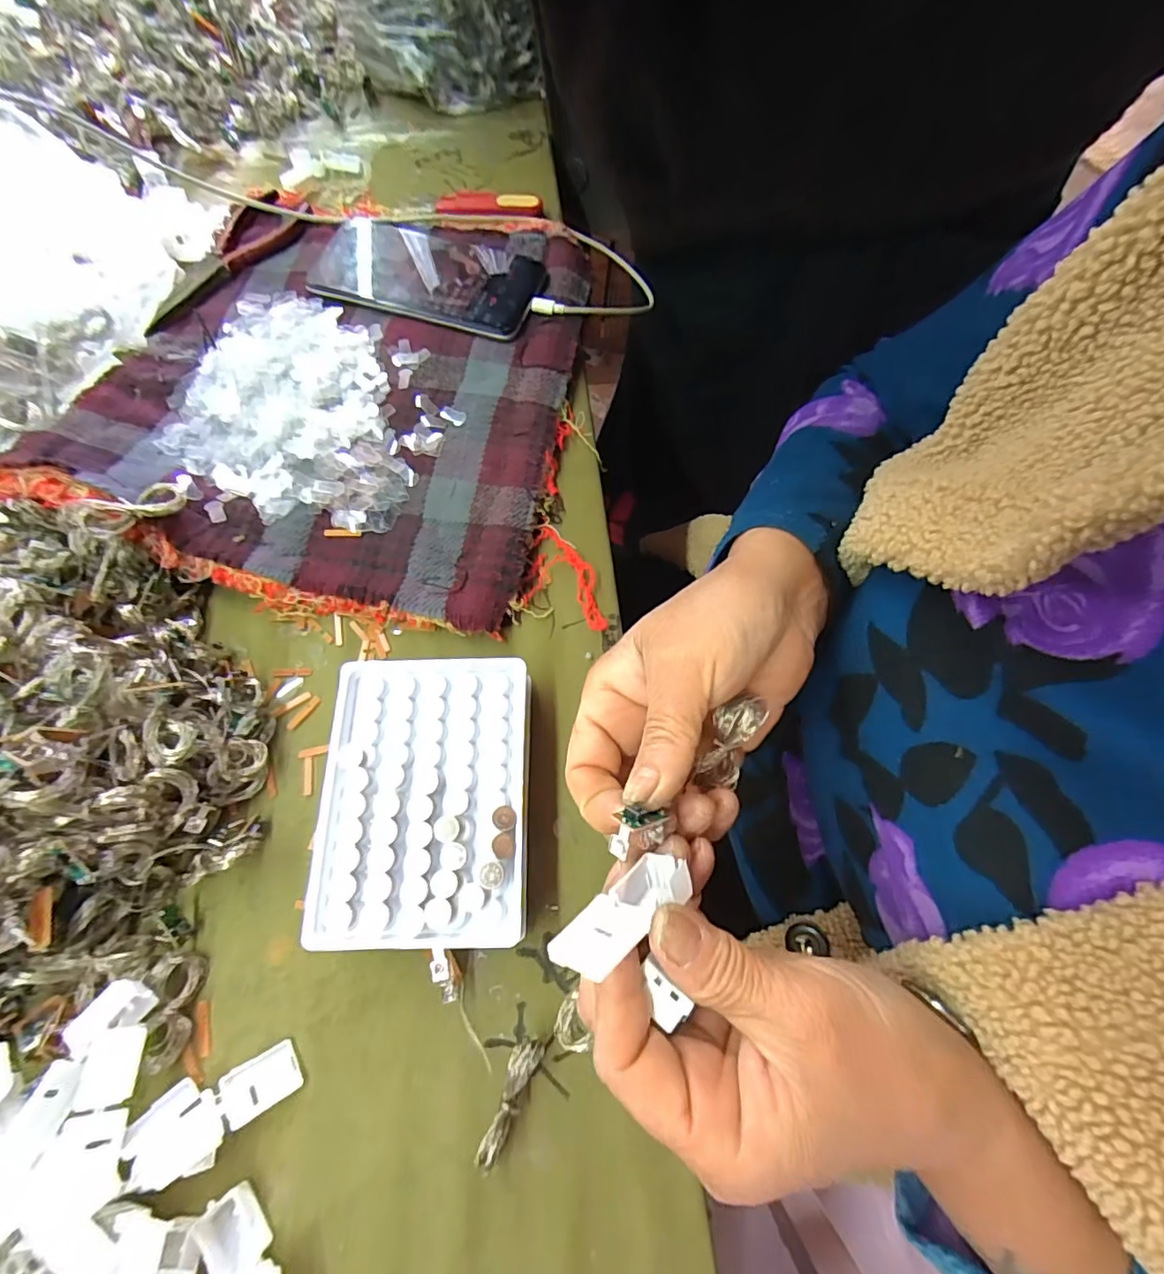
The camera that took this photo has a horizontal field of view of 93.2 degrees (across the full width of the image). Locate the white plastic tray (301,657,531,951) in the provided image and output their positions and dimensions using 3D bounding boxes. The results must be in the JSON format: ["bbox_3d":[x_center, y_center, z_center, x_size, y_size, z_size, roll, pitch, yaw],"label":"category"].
[{"bbox_3d":[-0.073,0.076,0.270,0.094,0.037,0.128,-1,70,-2],"label":"white plastic tray"}]

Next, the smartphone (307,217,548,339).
[{"bbox_3d":[-0.115,-0.268,0.396,0.172,0.009,0.088,18,70,5],"label":"smartphone"}]

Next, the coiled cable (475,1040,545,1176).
[{"bbox_3d":[-0.030,0.189,0.227,0.011,0.014,0.045,24,71,7],"label":"coiled cable"}]

